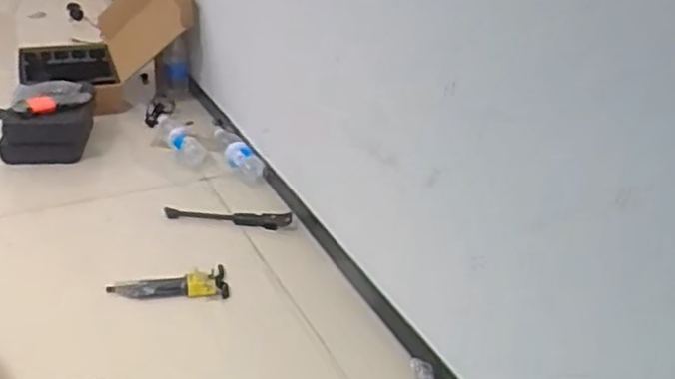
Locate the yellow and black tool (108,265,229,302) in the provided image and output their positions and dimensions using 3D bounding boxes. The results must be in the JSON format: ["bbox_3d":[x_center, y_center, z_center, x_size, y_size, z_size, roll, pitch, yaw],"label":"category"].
[{"bbox_3d":[-0.307,0.173,1.203,0.210,0.044,0.080,0,31,-9],"label":"yellow and black tool"}]

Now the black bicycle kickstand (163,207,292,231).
[{"bbox_3d":[-0.231,0.059,1.391,0.269,0.023,0.047,6,31,2],"label":"black bicycle kickstand"}]

